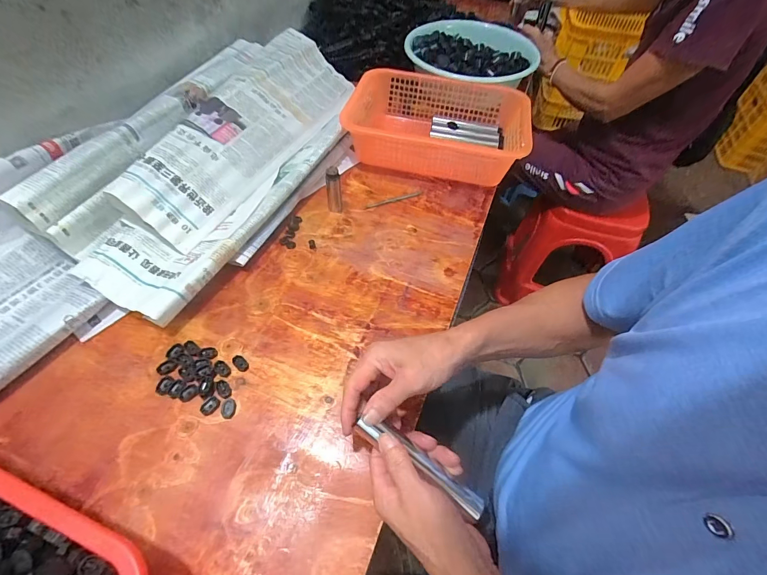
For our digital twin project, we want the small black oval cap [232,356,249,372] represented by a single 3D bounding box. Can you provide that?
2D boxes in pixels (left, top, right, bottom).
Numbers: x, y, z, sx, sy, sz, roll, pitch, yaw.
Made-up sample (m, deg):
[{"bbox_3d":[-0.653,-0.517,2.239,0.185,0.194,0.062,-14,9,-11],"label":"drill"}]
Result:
[{"bbox_3d":[-0.180,0.096,0.450,0.023,0.006,0.015,37,59,23],"label":"small black oval cap"}]

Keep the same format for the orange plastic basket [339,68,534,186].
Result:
[{"bbox_3d":[0.102,-0.314,0.716,0.344,0.122,0.243,8,54,2],"label":"orange plastic basket"}]

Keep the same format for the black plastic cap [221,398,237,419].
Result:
[{"bbox_3d":[-0.181,0.141,0.417,0.016,0.004,0.022,-1,52,-4],"label":"black plastic cap"}]

